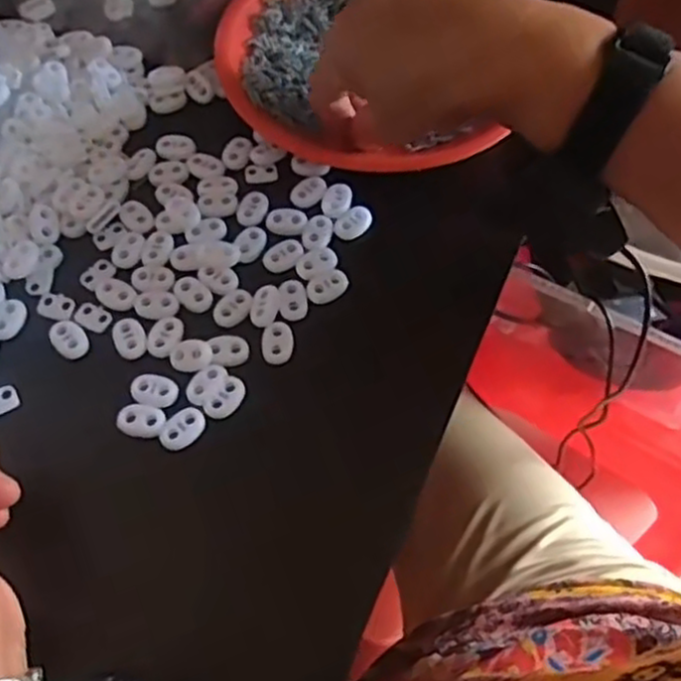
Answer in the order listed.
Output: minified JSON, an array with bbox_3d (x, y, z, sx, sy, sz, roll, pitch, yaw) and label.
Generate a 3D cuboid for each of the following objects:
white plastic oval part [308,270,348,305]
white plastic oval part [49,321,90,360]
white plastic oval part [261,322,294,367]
[{"bbox_3d":[-0.007,-0.028,0.371,0.022,0.004,0.015,-25,64,-14],"label":"white plastic oval part"},{"bbox_3d":[-0.136,-0.001,0.357,0.017,0.004,0.023,-27,65,-15],"label":"white plastic oval part"},{"bbox_3d":[-0.032,0.001,0.354,0.015,0.004,0.023,0,61,0],"label":"white plastic oval part"}]

